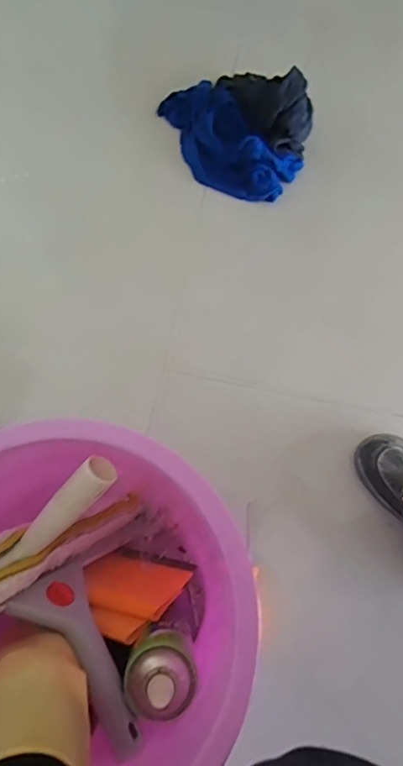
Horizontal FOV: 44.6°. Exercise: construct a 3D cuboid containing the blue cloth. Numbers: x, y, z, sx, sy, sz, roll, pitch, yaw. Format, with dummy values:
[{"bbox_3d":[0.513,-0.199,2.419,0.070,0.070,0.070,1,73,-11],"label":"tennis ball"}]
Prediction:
[{"bbox_3d":[0.053,-0.443,0.821,0.271,0.081,0.211,36,75,10],"label":"blue cloth"}]

